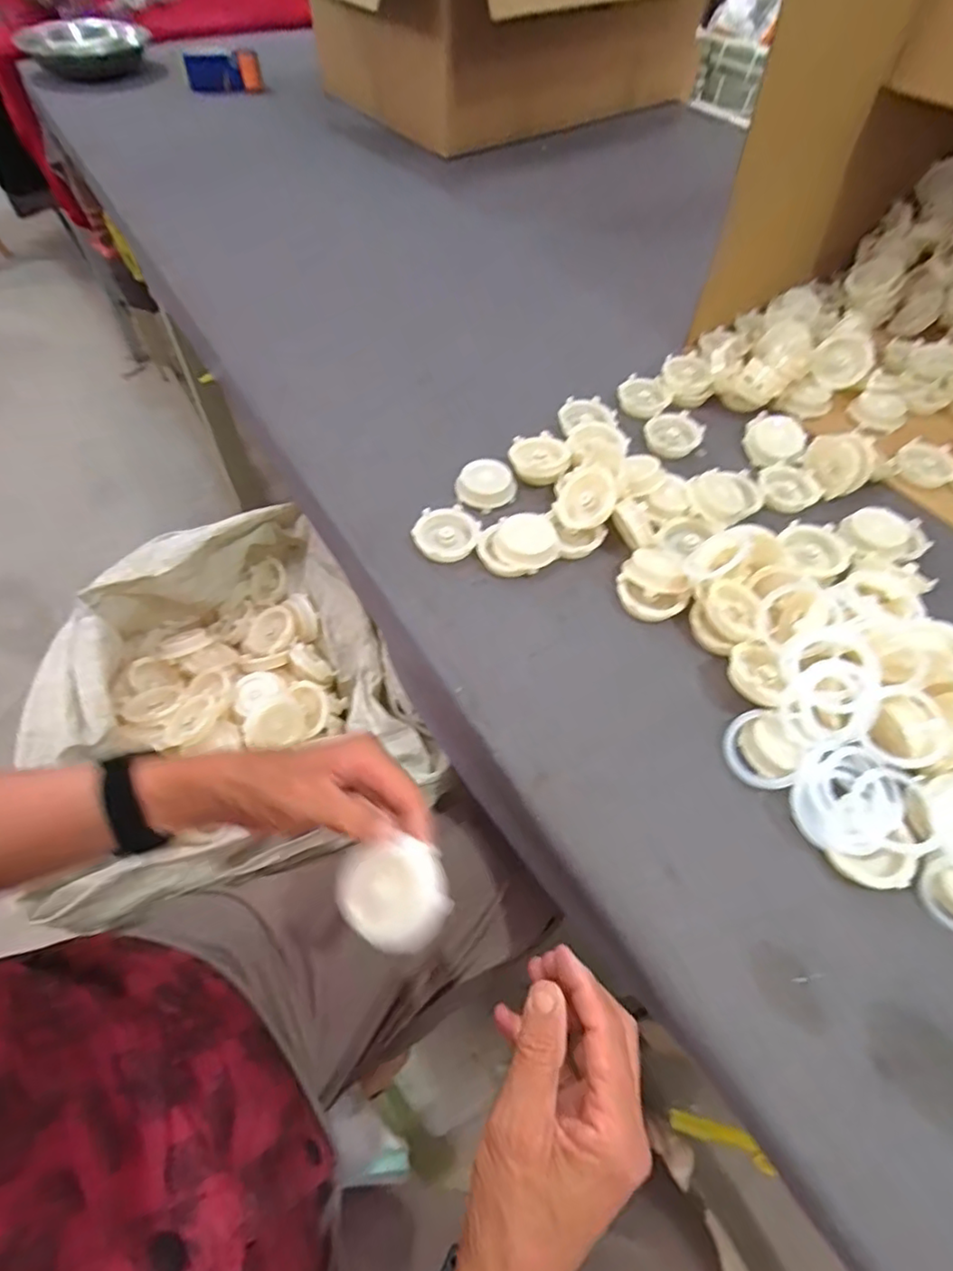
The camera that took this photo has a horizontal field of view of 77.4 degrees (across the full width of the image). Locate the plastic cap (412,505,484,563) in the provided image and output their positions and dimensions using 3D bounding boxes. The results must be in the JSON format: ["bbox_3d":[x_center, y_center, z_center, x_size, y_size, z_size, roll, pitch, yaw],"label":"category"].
[{"bbox_3d":[-0.028,-0.094,0.546,0.059,0.012,0.057,0,58,0],"label":"plastic cap"}]

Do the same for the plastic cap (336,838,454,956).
[{"bbox_3d":[-0.046,0.145,0.328,0.058,0.015,0.053,-6,75,-6],"label":"plastic cap"}]

